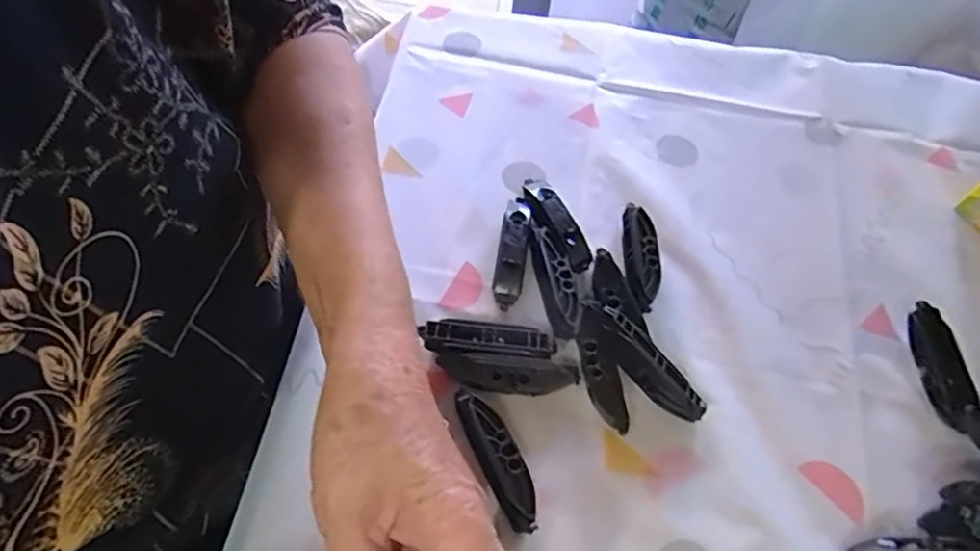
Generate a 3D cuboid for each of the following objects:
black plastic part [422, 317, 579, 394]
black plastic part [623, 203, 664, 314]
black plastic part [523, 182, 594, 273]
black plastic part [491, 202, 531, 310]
[{"bbox_3d":[0.005,0.049,0.362,0.090,0.017,0.038,8,59,2],"label":"black plastic part"},{"bbox_3d":[0.102,-0.011,0.409,0.024,0.014,0.079,6,59,1],"label":"black plastic part"},{"bbox_3d":[0.044,-0.037,0.419,0.021,0.018,0.079,-23,62,-16],"label":"black plastic part"},{"bbox_3d":[0.015,-0.016,0.405,0.019,0.016,0.076,9,59,3],"label":"black plastic part"}]

